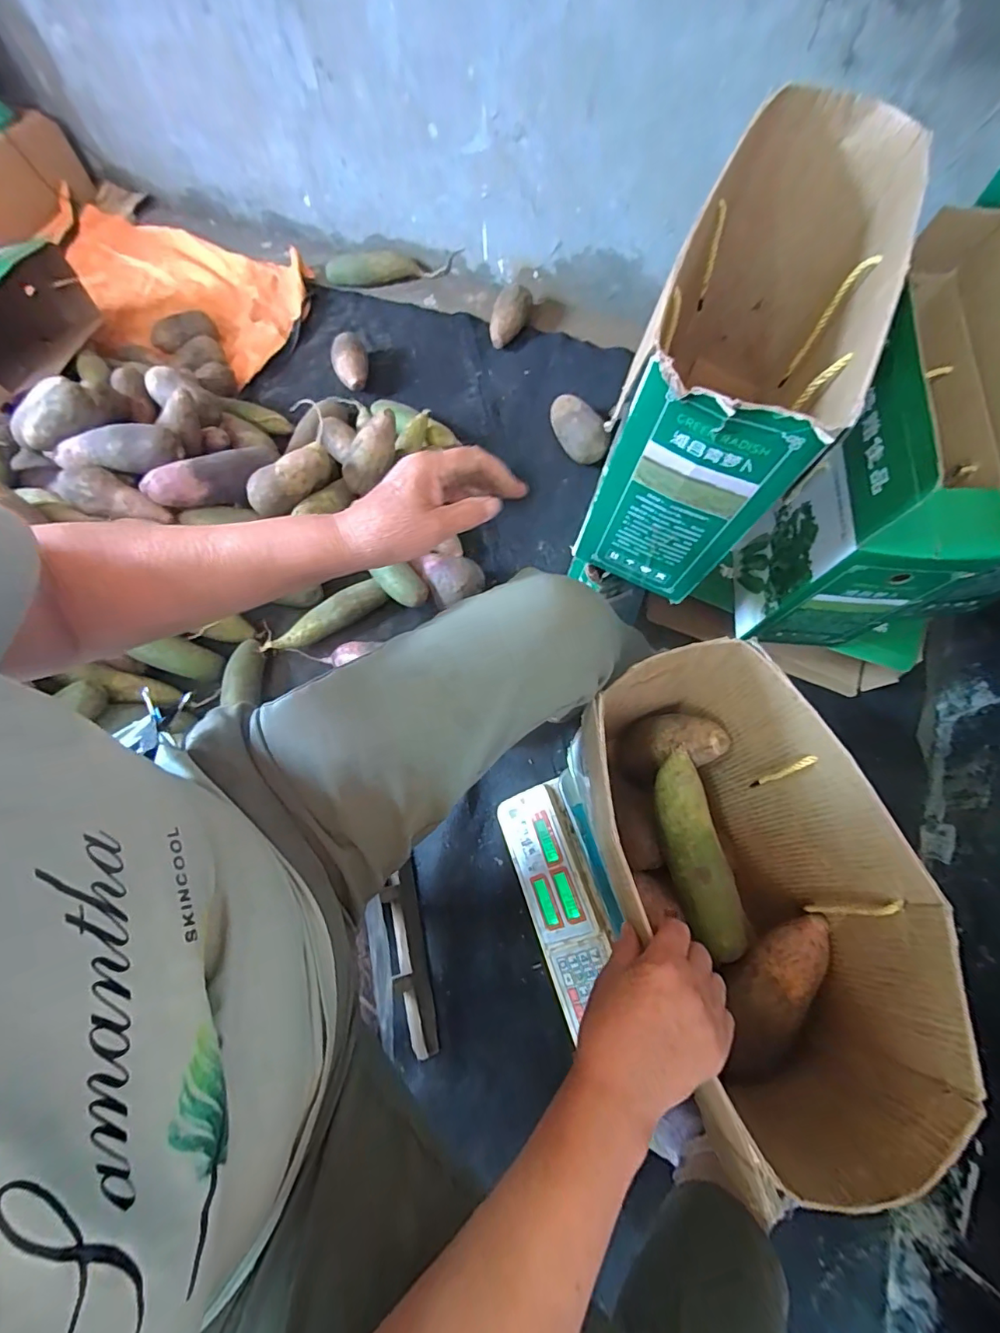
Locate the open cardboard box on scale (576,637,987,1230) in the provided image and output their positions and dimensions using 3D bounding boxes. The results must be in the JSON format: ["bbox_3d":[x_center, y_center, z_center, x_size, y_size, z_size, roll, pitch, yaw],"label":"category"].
[{"bbox_3d":[0.205,0.188,0.466,0.196,0.216,0.359,-18,68,-7],"label":"open cardboard box on scale"}]

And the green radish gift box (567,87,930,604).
[{"bbox_3d":[0.232,-0.282,0.503,0.159,0.261,0.379,24,70,11],"label":"green radish gift box"}]

